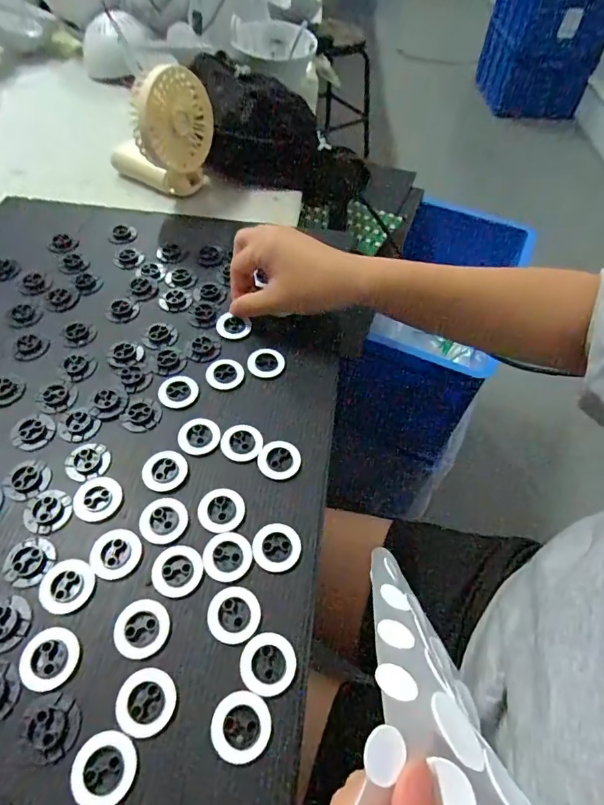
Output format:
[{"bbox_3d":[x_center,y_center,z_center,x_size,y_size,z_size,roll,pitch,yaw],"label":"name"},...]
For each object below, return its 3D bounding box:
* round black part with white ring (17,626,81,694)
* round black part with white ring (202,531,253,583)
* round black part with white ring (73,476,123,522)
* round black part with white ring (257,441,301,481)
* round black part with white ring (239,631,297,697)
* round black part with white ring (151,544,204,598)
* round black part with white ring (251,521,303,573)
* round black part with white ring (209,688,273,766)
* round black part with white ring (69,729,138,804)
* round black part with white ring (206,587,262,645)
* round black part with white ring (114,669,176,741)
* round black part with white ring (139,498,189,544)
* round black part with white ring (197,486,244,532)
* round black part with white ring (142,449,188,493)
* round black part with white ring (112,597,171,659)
[{"bbox_3d":[-0.130,0.130,0.236,0.028,0.004,0.028,1,55,-2],"label":"round black part with white ring"},{"bbox_3d":[-0.044,0.089,0.270,0.028,0.004,0.027,1,55,-2],"label":"round black part with white ring"},{"bbox_3d":[-0.127,0.059,0.287,0.030,0.004,0.028,1,55,-2],"label":"round black part with white ring"},{"bbox_3d":[-0.015,0.038,0.309,0.028,0.004,0.026,1,55,-2],"label":"round black part with white ring"},{"bbox_3d":[-0.018,0.136,0.241,0.028,0.004,0.028,1,55,-2],"label":"round black part with white ring"},{"bbox_3d":[-0.071,0.095,0.264,0.027,0.004,0.028,1,55,-2],"label":"round black part with white ring"},{"bbox_3d":[-0.015,0.085,0.274,0.028,0.004,0.027,12,56,6],"label":"round black part with white ring"},{"bbox_3d":[-0.030,0.158,0.225,0.028,0.004,0.028,1,55,-2],"label":"round black part with white ring"},{"bbox_3d":[-0.091,0.169,0.212,0.028,0.004,0.029,1,55,-2],"label":"round black part with white ring"},{"bbox_3d":[-0.037,0.116,0.253,0.028,0.004,0.028,1,55,-2],"label":"round black part with white ring"},{"bbox_3d":[-0.077,0.149,0.230,0.027,0.005,0.028,1,55,-2],"label":"round black part with white ring"},{"bbox_3d":[-0.084,0.070,0.280,0.027,0.004,0.028,1,55,-2],"label":"round black part with white ring"},{"bbox_3d":[-0.050,0.066,0.286,0.028,0.004,0.027,1,55,-2],"label":"round black part with white ring"},{"bbox_3d":[-0.089,0.043,0.299,0.028,0.004,0.028,1,55,-2],"label":"round black part with white ring"},{"bbox_3d":[-0.086,0.120,0.246,0.027,0.004,0.028,1,55,-2],"label":"round black part with white ring"}]

